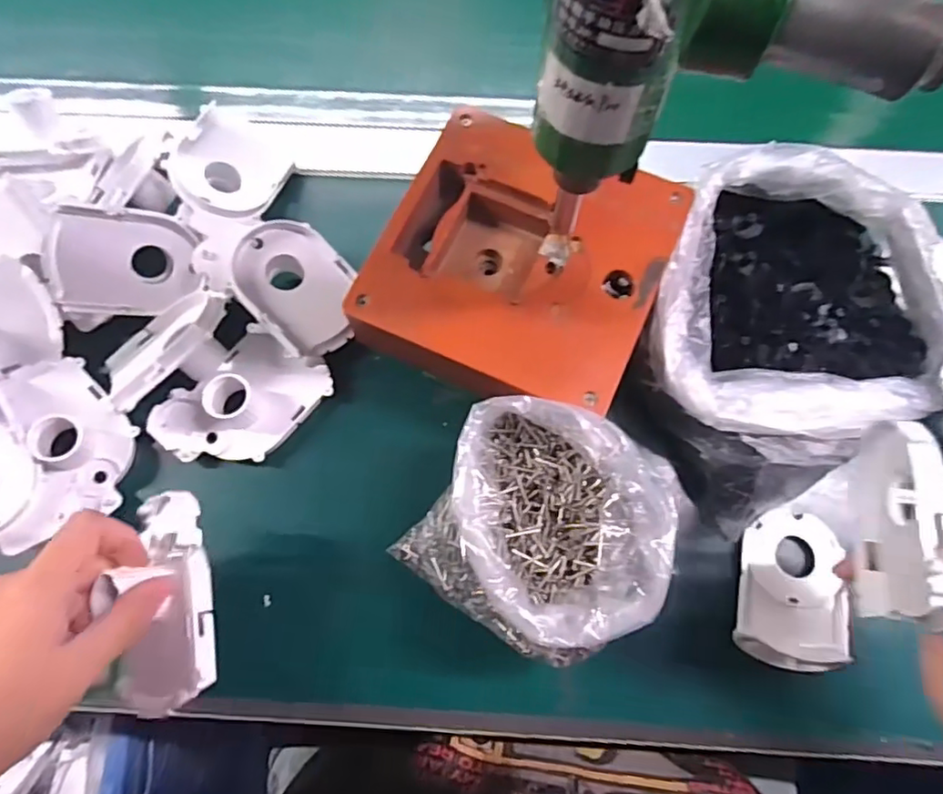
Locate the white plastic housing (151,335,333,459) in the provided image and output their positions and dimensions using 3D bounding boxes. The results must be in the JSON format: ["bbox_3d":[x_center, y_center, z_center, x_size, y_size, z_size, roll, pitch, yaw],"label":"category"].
[{"bbox_3d":[-0.140,0.002,0.359,0.066,0.028,0.095,42,77,11],"label":"white plastic housing"}]

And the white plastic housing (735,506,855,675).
[{"bbox_3d":[0.181,0.108,0.340,0.057,0.024,0.084,14,73,4],"label":"white plastic housing"}]

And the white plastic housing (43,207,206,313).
[{"bbox_3d":[-0.213,-0.082,0.370,0.019,0.079,0.064,33,119,43],"label":"white plastic housing"}]

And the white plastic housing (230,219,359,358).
[{"bbox_3d":[-0.111,-0.067,0.382,0.063,0.026,0.084,-41,92,-19],"label":"white plastic housing"}]

